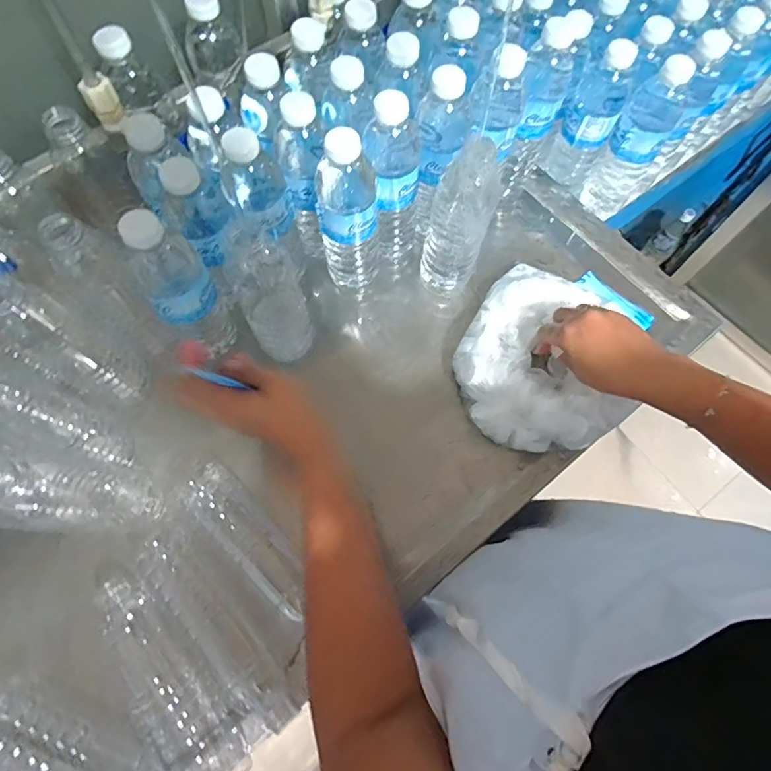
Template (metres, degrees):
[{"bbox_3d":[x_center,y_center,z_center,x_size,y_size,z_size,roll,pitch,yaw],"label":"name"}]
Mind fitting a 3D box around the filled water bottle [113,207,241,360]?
[{"bbox_3d":[-0.192,-0.093,0.452,0.055,0.166,0.058,-25,71,-10],"label":"filled water bottle"}]

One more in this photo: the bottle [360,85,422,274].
[{"bbox_3d":[0.011,-0.214,0.527,0.062,0.219,0.067,-6,69,-3],"label":"bottle"}]

